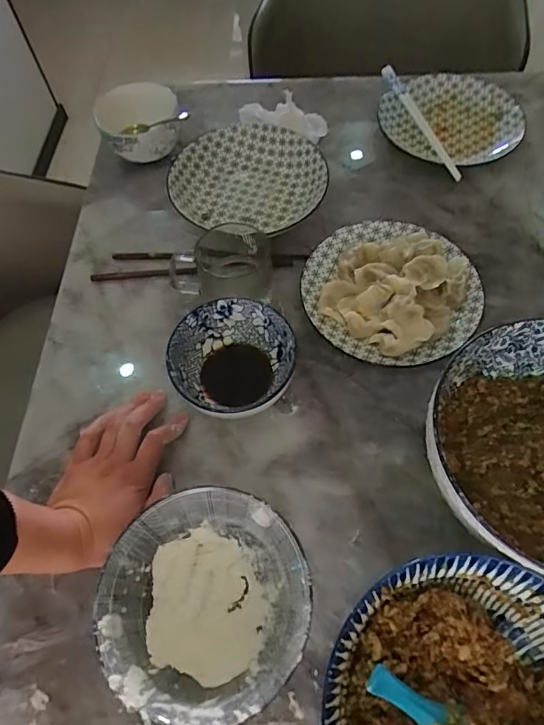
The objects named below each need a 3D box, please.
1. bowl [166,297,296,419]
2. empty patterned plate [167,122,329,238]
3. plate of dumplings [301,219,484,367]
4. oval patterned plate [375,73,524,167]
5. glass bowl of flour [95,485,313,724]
[{"bbox_3d":[-0.035,0.001,0.495,0.119,0.065,0.116,-1,62,2],"label":"bowl"},{"bbox_3d":[-0.027,-0.244,0.636,0.189,0.043,0.168,10,63,8],"label":"empty patterned plate"},{"bbox_3d":[0.137,-0.088,0.548,0.193,0.044,0.198,-1,62,2],"label":"plate of dumplings"},{"bbox_3d":[0.261,-0.360,0.701,0.195,0.025,0.190,16,64,11],"label":"oval patterned plate"},{"bbox_3d":[-0.048,0.191,0.385,0.152,0.077,0.150,-1,62,2],"label":"glass bowl of flour"}]

